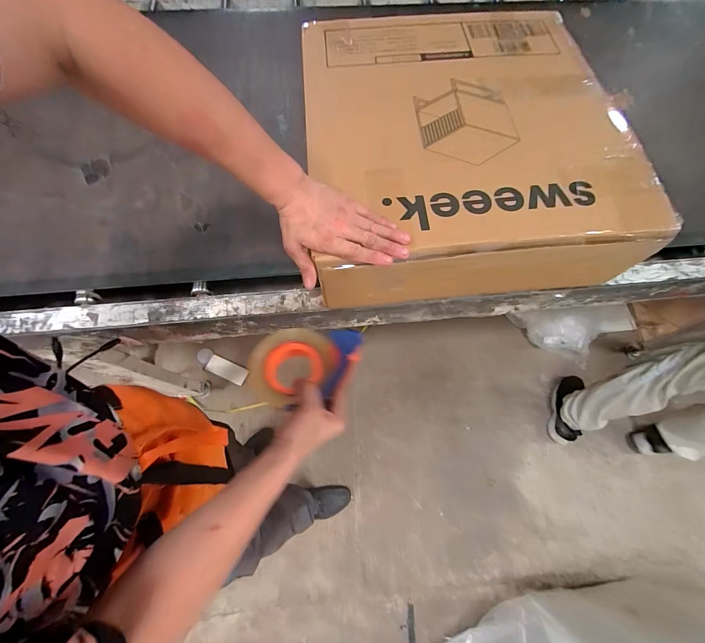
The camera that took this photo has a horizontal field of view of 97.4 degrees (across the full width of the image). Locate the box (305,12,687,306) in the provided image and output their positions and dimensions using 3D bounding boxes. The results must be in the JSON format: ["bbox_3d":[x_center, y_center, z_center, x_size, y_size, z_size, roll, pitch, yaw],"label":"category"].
[{"bbox_3d":[0.171,-0.288,0.537,0.451,0.160,0.489,-4,72,-1],"label":"box"}]

